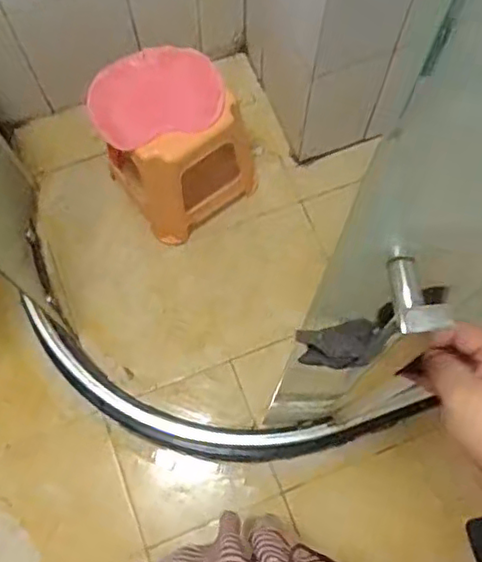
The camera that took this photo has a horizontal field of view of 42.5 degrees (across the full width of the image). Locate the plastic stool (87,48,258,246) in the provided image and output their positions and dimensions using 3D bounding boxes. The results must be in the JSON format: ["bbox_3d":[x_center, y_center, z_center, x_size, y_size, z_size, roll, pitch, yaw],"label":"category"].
[{"bbox_3d":[-0.140,-0.298,1.337,0.264,0.289,0.287,-34,77,-11],"label":"plastic stool"}]

